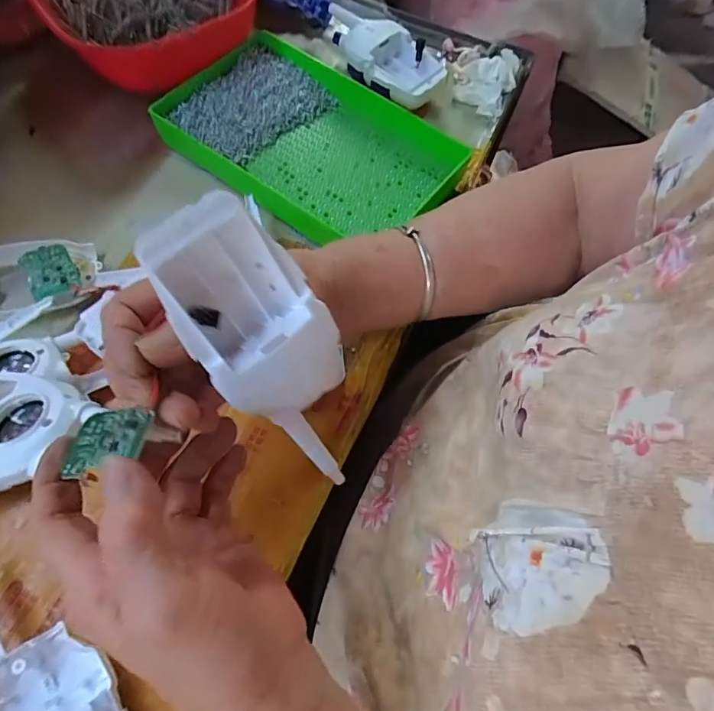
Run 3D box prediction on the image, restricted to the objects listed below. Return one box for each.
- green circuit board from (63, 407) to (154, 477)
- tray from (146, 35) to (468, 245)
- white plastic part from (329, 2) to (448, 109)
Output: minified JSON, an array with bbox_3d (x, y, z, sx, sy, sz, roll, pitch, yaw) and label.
[{"bbox_3d":[-0.111,0.037,0.211,0.040,0.004,0.030,-7,52,18],"label":"green circuit board"},{"bbox_3d":[-0.043,-0.188,0.414,0.241,0.029,0.149,33,68,11],"label":"tray"},{"bbox_3d":[0.021,-0.301,0.467,0.147,0.031,0.063,38,68,13],"label":"white plastic part"}]

